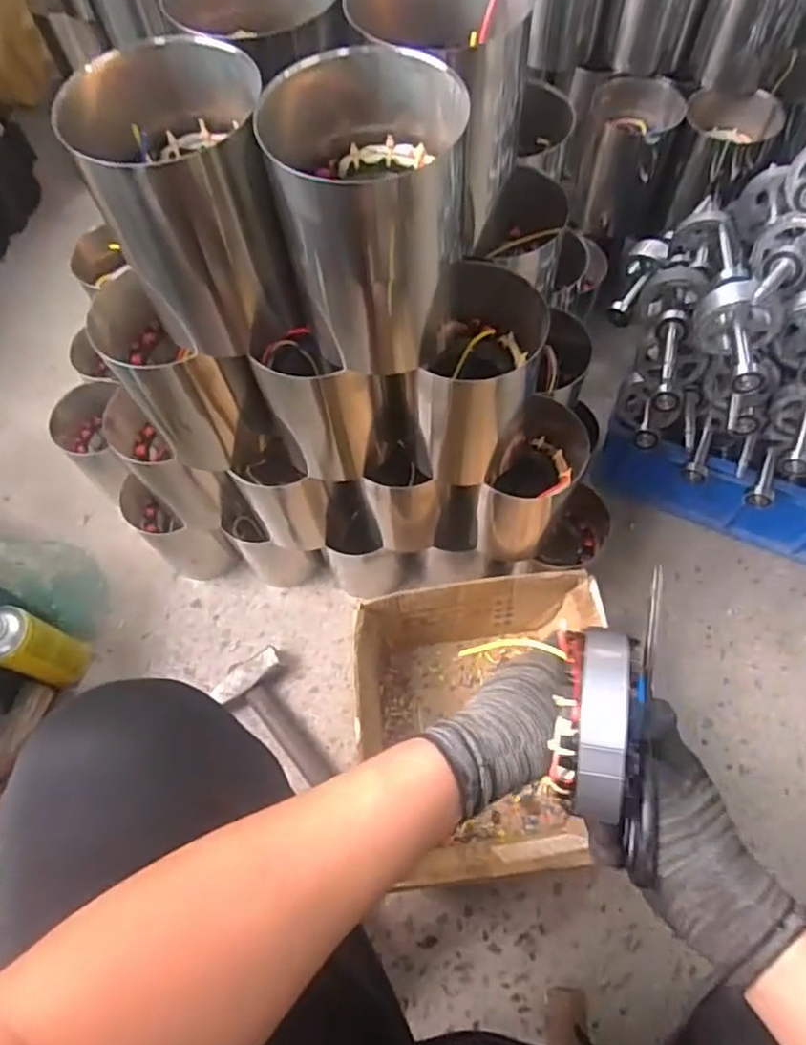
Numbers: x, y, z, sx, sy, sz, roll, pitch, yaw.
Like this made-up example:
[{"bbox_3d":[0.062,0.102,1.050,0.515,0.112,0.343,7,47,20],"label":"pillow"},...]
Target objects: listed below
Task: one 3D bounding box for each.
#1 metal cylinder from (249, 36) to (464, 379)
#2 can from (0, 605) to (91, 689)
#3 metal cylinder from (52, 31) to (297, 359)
[{"bbox_3d":[-0.019,-0.210,0.455,0.117,0.172,0.115,4,65,5],"label":"metal cylinder"},{"bbox_3d":[-0.451,0.161,0.809,0.067,0.181,0.063,-1,64,3],"label":"can"},{"bbox_3d":[-0.145,-0.219,0.463,0.117,0.168,0.107,-23,65,-7],"label":"metal cylinder"}]

